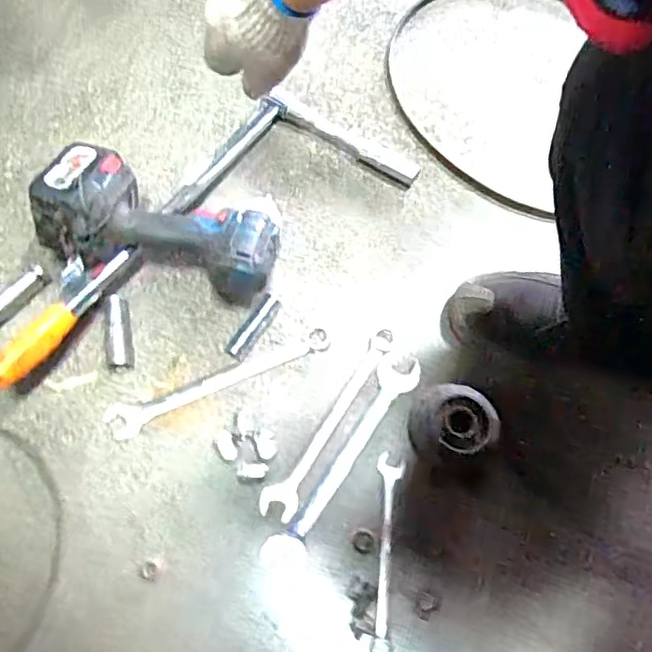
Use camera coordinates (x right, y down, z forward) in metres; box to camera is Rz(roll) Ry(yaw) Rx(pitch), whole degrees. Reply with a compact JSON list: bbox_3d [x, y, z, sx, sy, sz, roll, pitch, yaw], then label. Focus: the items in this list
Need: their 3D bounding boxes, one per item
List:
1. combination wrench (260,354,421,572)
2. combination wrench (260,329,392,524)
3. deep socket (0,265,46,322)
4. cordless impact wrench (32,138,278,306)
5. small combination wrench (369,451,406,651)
[{"bbox_3d":[0.019,0.130,0.583,0.040,0.007,0.245,33,71,10],"label":"combination wrench"},{"bbox_3d":[0.003,0.093,0.597,0.035,0.007,0.222,29,70,9],"label":"combination wrench"},{"bbox_3d":[-0.336,-0.031,0.632,0.021,0.021,0.079,43,73,14],"label":"deep socket"},{"bbox_3d":[-0.171,-0.108,0.625,0.240,0.105,0.133,11,68,2],"label":"cordless impact wrench"},{"bbox_3d":[0.056,0.214,0.555,0.026,0.009,0.180,8,68,1],"label":"small combination wrench"}]

